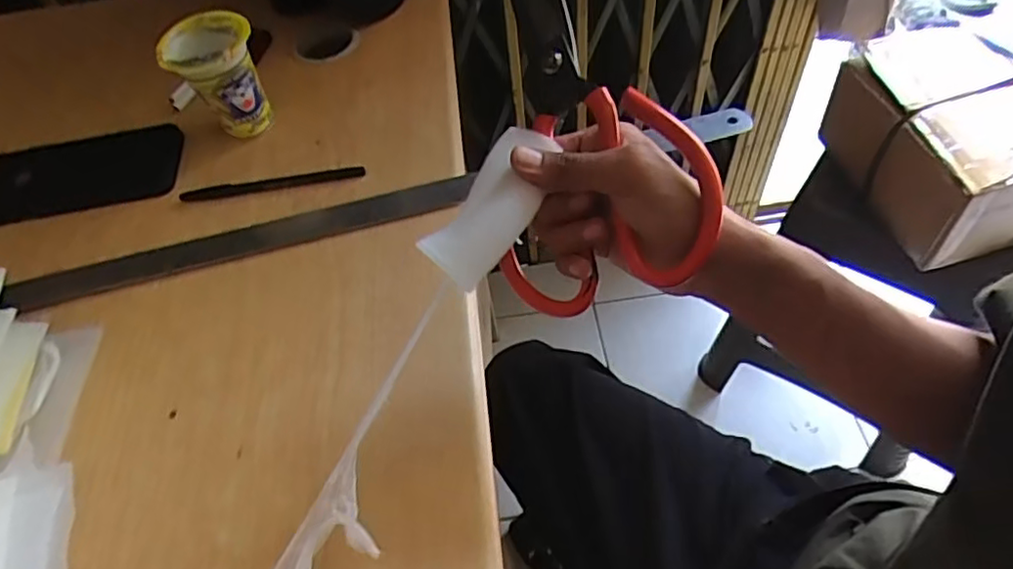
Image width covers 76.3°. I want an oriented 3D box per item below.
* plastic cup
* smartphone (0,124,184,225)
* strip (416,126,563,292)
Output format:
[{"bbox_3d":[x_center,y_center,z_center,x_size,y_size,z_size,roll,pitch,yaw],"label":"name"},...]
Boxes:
[{"bbox_3d":[-0.229,-0.163,0.523,0.066,0.091,0.069,-3,54,4],"label":"plastic cup"},{"bbox_3d":[-0.356,-0.094,0.532,0.166,0.009,0.076,-11,54,-2],"label":"smartphone"},{"bbox_3d":[-0.007,-0.044,0.323,0.039,0.012,0.092,20,70,17],"label":"strip"}]

